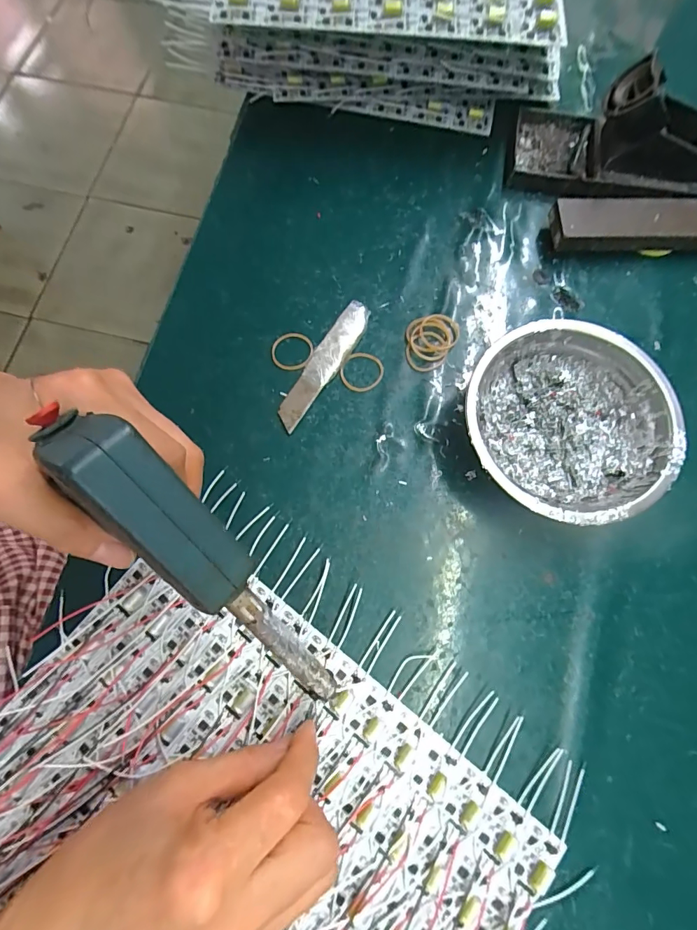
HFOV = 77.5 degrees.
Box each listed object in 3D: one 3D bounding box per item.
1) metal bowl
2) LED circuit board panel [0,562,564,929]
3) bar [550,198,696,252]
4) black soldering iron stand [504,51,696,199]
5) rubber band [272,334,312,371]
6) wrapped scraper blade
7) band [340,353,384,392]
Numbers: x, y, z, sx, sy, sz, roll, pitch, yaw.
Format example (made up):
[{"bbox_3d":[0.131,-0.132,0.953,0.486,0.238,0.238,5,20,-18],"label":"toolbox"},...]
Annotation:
[{"bbox_3d":[0.136,-0.025,0.277,0.122,0.043,0.121,0,74,0],"label":"metal bowl"},{"bbox_3d":[-0.069,0.209,0.228,0.283,0.012,0.240,37,77,9],"label":"LED circuit board panel"},{"bbox_3d":[0.253,-0.180,0.330,0.193,0.028,0.035,-2,74,-1],"label":"bar"},{"bbox_3d":[0.207,-0.256,0.331,0.149,0.067,0.086,8,74,2],"label":"black soldering iron stand"},{"bbox_3d":[-0.041,-0.083,0.313,0.030,0.004,0.030,0,74,0],"label":"rubber band"},{"bbox_3d":[-0.018,-0.071,0.307,0.021,0.011,0.105,34,77,8],"label":"wrapped scraper blade"},{"bbox_3d":[0.010,-0.067,0.309,0.031,0.004,0.029,0,74,0],"label":"band"}]

